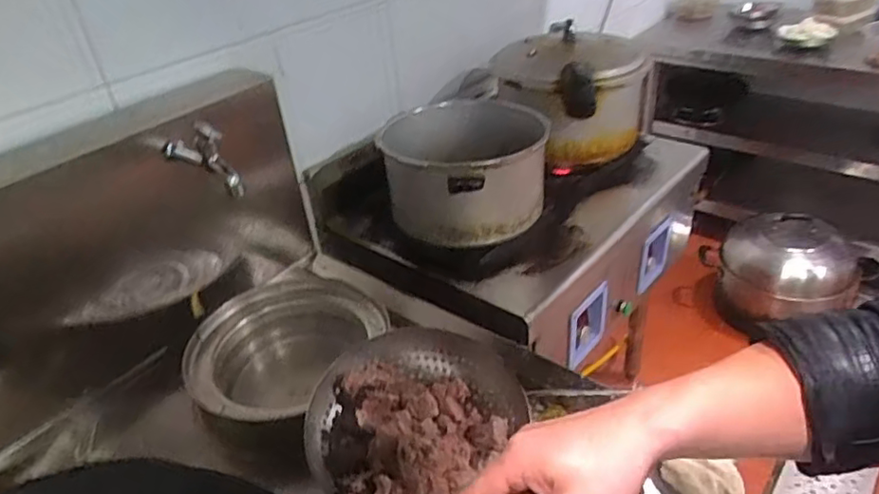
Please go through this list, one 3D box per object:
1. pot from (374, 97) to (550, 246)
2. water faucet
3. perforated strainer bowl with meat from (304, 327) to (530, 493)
[{"bbox_3d":[0.064,-0.162,1.208,0.337,0.169,0.345,-4,34,3],"label":"pot"},{"bbox_3d":[-0.335,-0.129,0.848,0.150,0.100,0.035,22,42,35],"label":"water faucet"},{"bbox_3d":[-0.036,0.216,0.788,0.275,0.092,0.240,-32,42,-34],"label":"perforated strainer bowl with meat"}]

